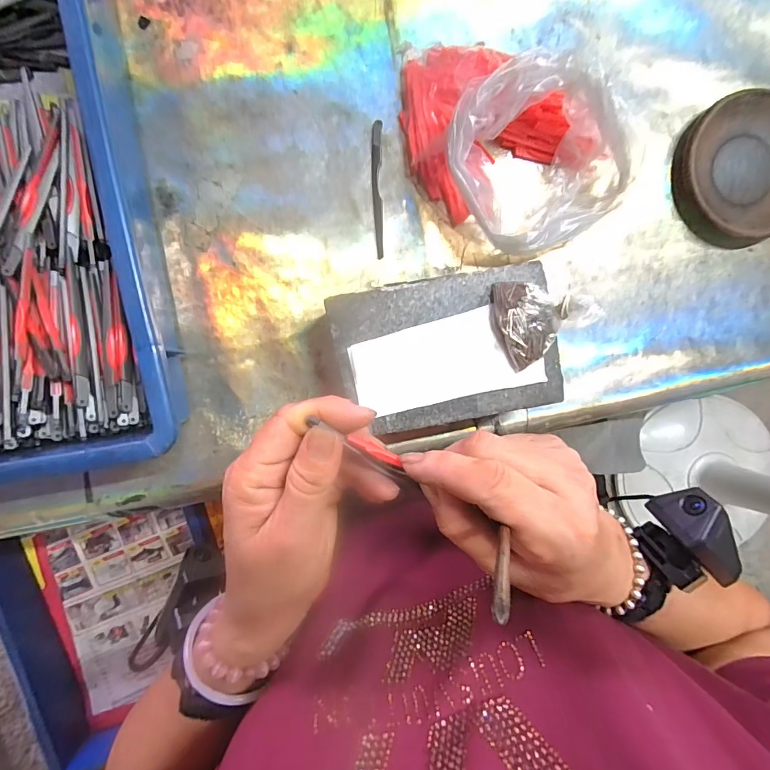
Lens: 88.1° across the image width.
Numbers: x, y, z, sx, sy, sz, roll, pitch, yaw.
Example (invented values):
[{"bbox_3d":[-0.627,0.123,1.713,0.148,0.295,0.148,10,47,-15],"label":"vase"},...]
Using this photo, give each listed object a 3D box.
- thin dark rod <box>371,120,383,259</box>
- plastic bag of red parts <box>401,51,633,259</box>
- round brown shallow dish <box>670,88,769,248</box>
[{"bbox_3d":[-0.006,-0.154,0.314,0.009,0.004,0.102,-1,93,-5],"label":"thin dark rod"},{"bbox_3d":[0.088,-0.181,0.287,0.117,0.068,0.176,-45,95,-1],"label":"plastic bag of red parts"},{"bbox_3d":[0.294,-0.176,0.326,0.112,0.017,0.111,0,93,-5],"label":"round brown shallow dish"}]

